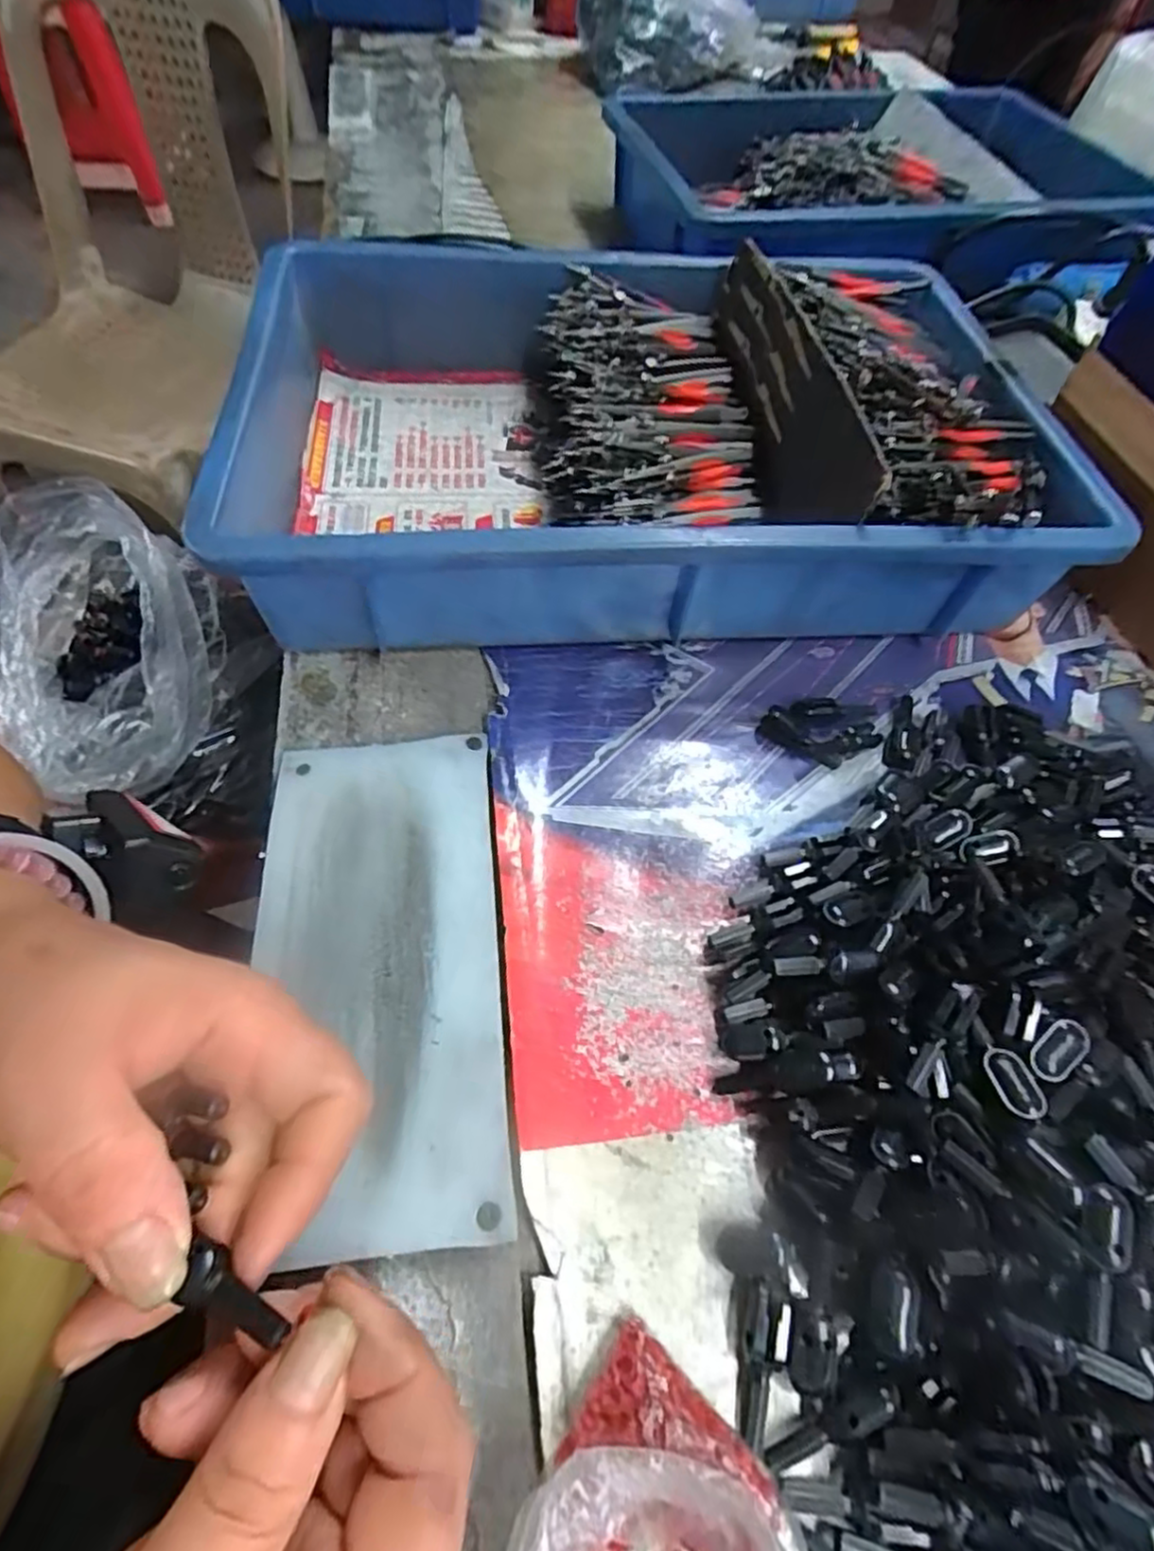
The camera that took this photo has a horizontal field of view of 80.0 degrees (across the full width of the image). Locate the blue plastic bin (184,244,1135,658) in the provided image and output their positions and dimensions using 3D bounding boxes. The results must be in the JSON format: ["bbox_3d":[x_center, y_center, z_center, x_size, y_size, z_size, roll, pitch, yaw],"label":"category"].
[{"bbox_3d":[0.037,-0.207,0.403,0.424,0.087,0.299,-3,59,-6],"label":"blue plastic bin"}]

